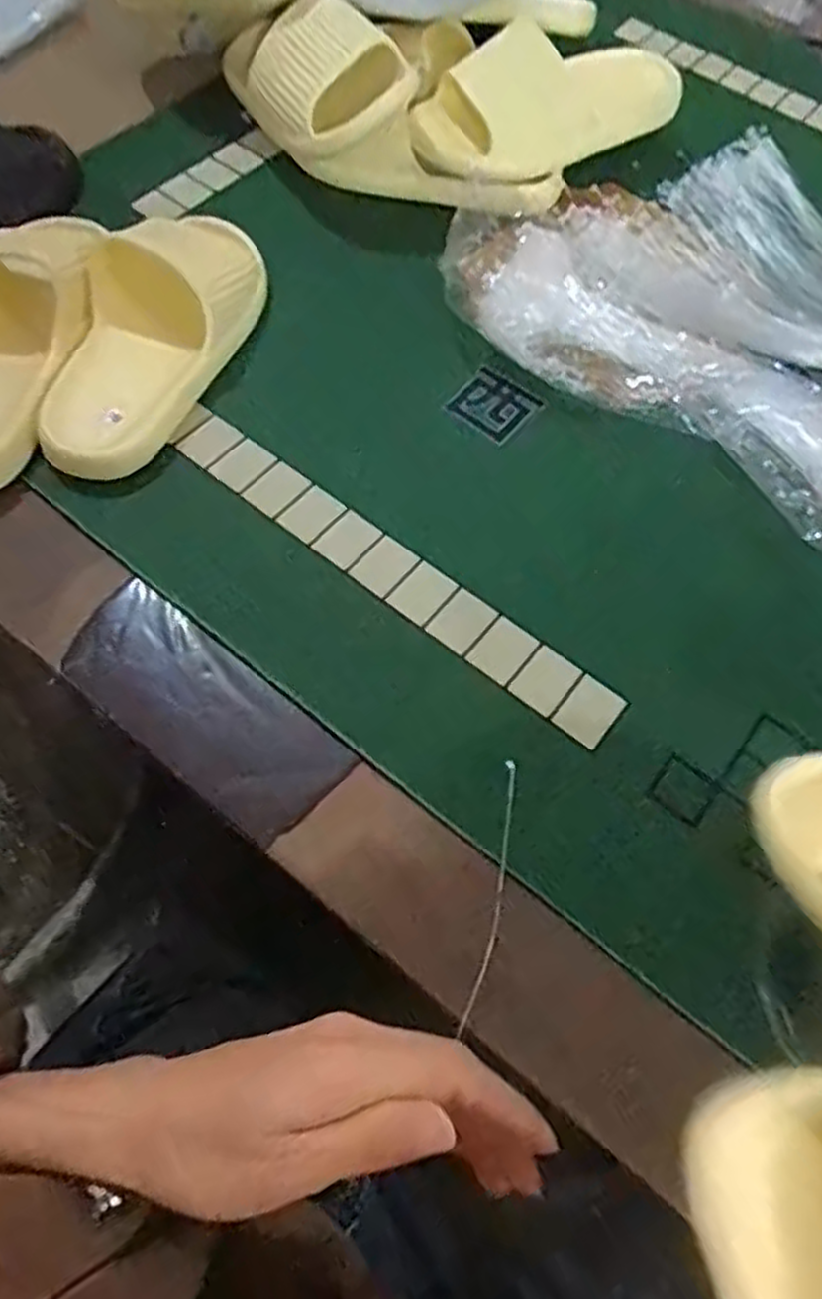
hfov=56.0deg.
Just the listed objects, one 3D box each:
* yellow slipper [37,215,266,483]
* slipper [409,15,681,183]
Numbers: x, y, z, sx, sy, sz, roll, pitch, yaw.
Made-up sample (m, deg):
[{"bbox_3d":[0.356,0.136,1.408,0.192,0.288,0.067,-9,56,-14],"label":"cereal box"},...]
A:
[{"bbox_3d":[-0.169,-0.234,0.536,0.095,0.075,0.250,11,63,4],"label":"yellow slipper"},{"bbox_3d":[0.113,-0.458,0.652,0.245,0.058,0.109,-26,108,-17],"label":"slipper"}]

